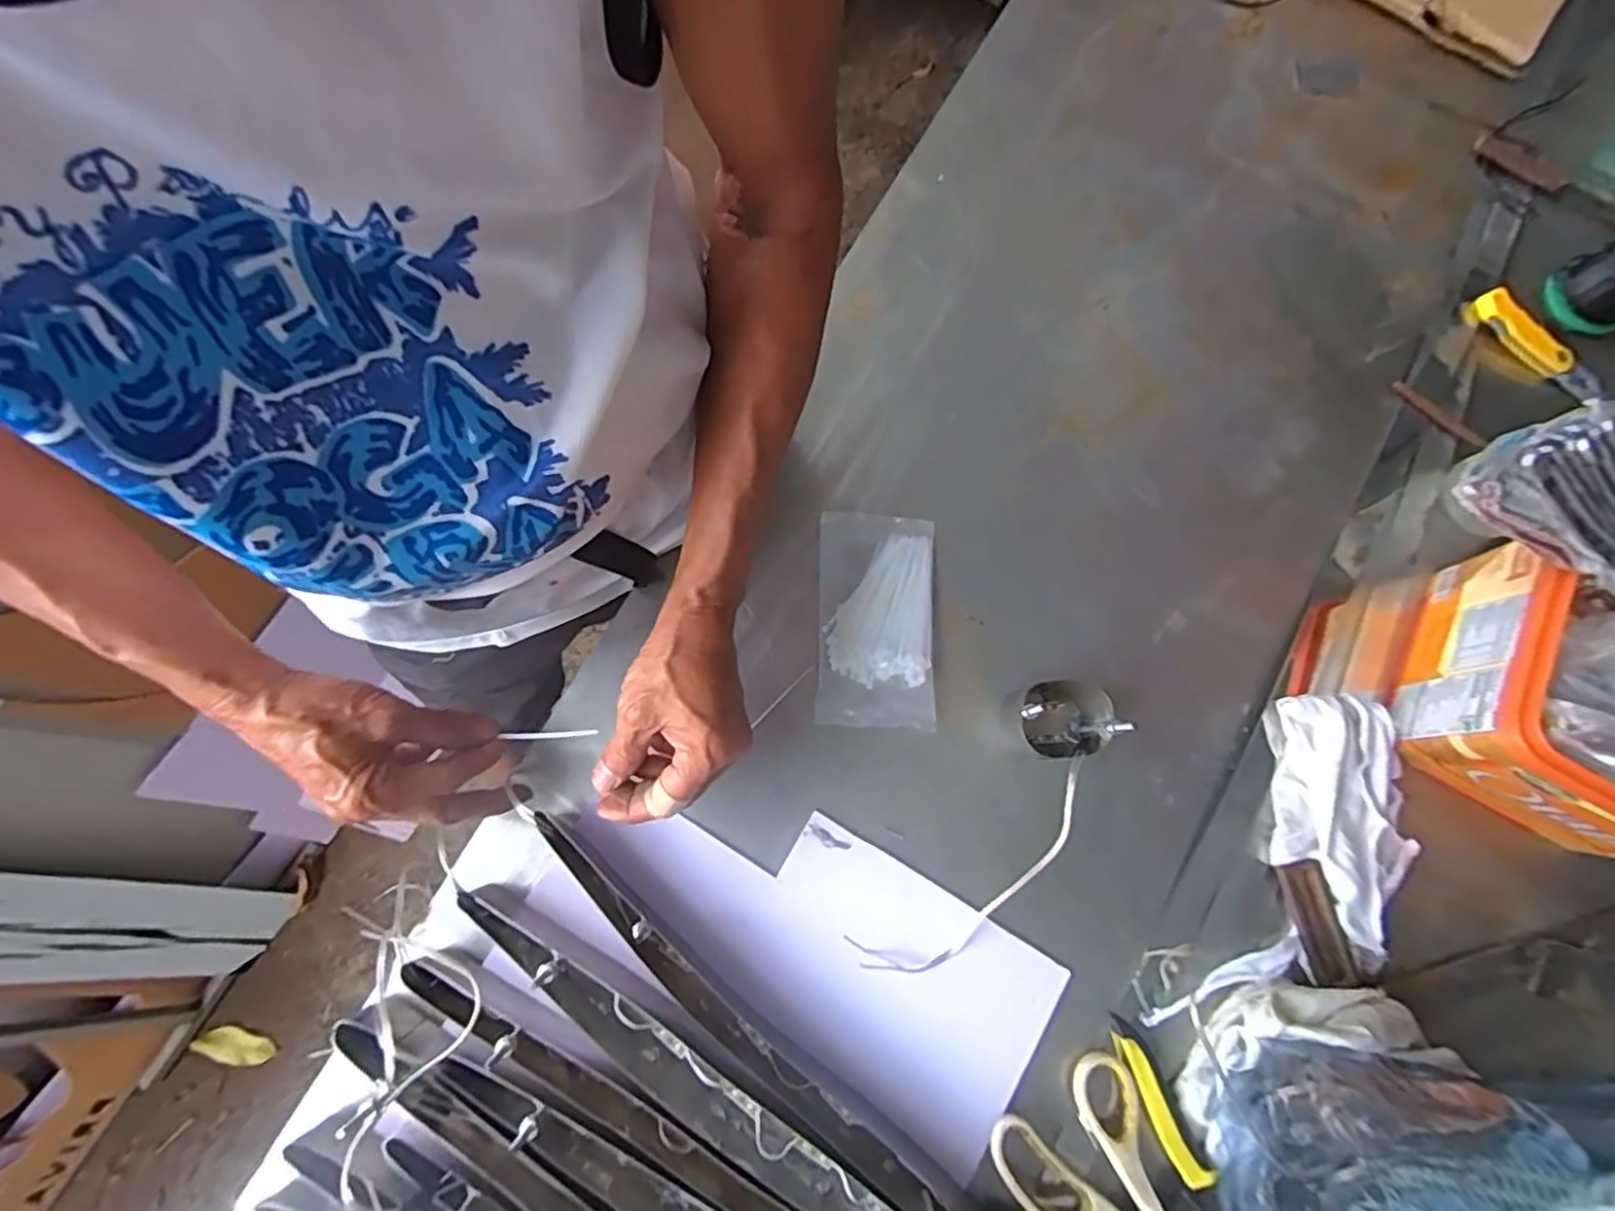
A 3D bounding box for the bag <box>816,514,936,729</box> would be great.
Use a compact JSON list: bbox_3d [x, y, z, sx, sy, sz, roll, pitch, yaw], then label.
[{"bbox_3d":[0.051,0.009,0.515,0.084,0.012,0.157,2,78,-4],"label":"bag"}]

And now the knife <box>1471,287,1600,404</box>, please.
[{"bbox_3d":[0.617,-0.218,0.590,0.029,0.024,0.123,-37,83,-11],"label":"knife"}]

